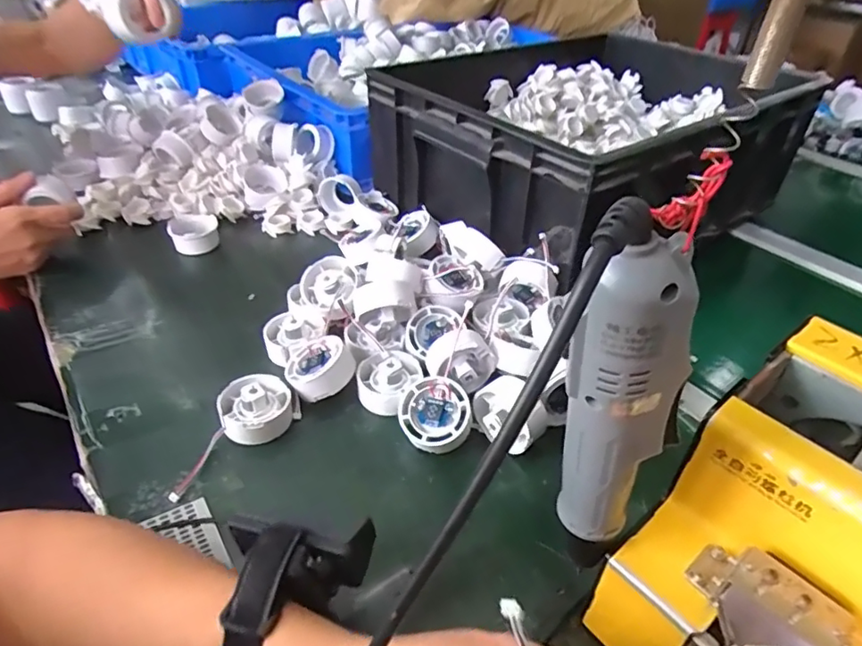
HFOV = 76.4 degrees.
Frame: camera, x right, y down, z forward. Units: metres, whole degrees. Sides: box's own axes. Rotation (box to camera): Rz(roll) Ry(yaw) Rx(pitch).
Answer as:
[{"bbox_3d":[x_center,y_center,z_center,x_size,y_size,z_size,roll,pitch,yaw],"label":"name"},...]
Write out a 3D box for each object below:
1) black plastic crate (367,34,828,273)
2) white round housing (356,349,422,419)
[{"bbox_3d":[0.195,-0.223,0.679,0.450,0.163,0.324,-25,46,-29],"label":"black plastic crate"},{"bbox_3d":[-0.037,0.047,0.465,0.048,0.028,0.057,23,44,23],"label":"white round housing"}]

